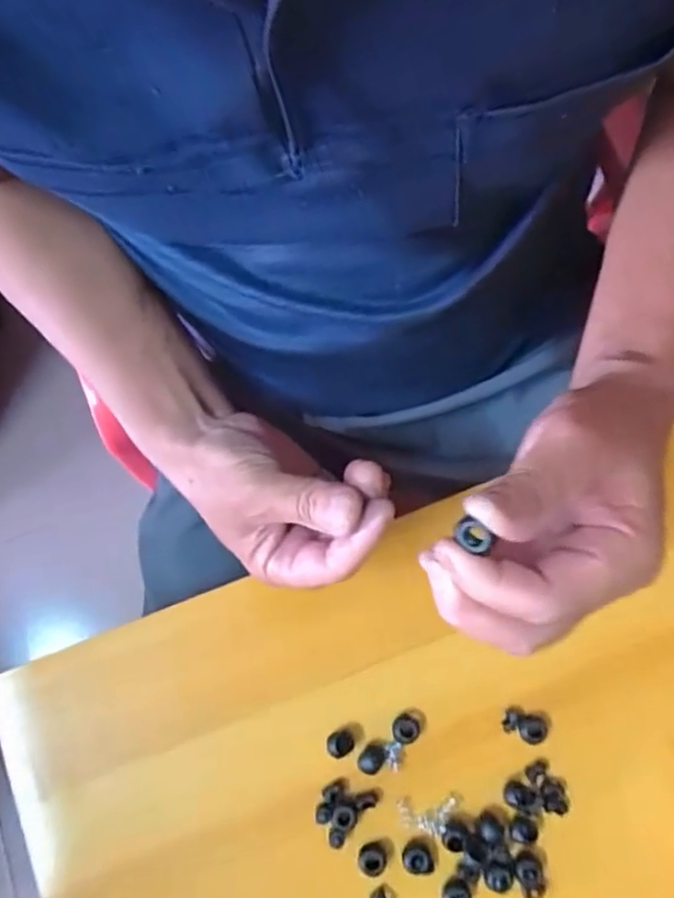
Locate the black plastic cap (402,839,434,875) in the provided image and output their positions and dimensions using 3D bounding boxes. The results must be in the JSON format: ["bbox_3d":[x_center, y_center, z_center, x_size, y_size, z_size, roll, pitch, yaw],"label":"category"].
[{"bbox_3d":[0.043,0.221,0.344,0.016,0.008,0.014,-4,77,-1],"label":"black plastic cap"}]

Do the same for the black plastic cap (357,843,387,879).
[{"bbox_3d":[0.019,0.222,0.343,0.015,0.010,0.013,-42,81,-9],"label":"black plastic cap"}]

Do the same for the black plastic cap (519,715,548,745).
[{"bbox_3d":[0.110,0.159,0.361,0.014,0.010,0.015,0,77,0],"label":"black plastic cap"}]

